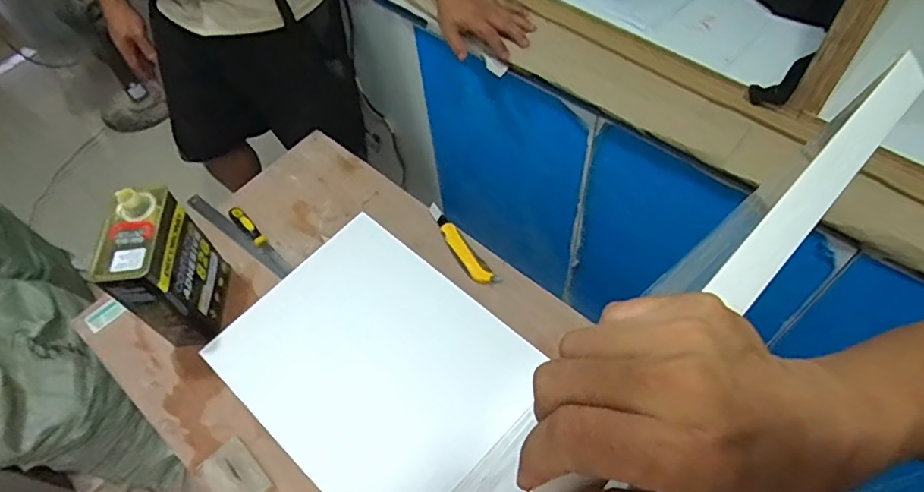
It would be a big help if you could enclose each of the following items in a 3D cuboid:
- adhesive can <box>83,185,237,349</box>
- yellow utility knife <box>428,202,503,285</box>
[{"bbox_3d":[-0.495,0.043,0.967,0.097,0.253,0.169,-5,57,1],"label":"adhesive can"},{"bbox_3d":[-0.007,-0.002,1.083,0.040,0.029,0.207,-35,61,-17],"label":"yellow utility knife"}]

